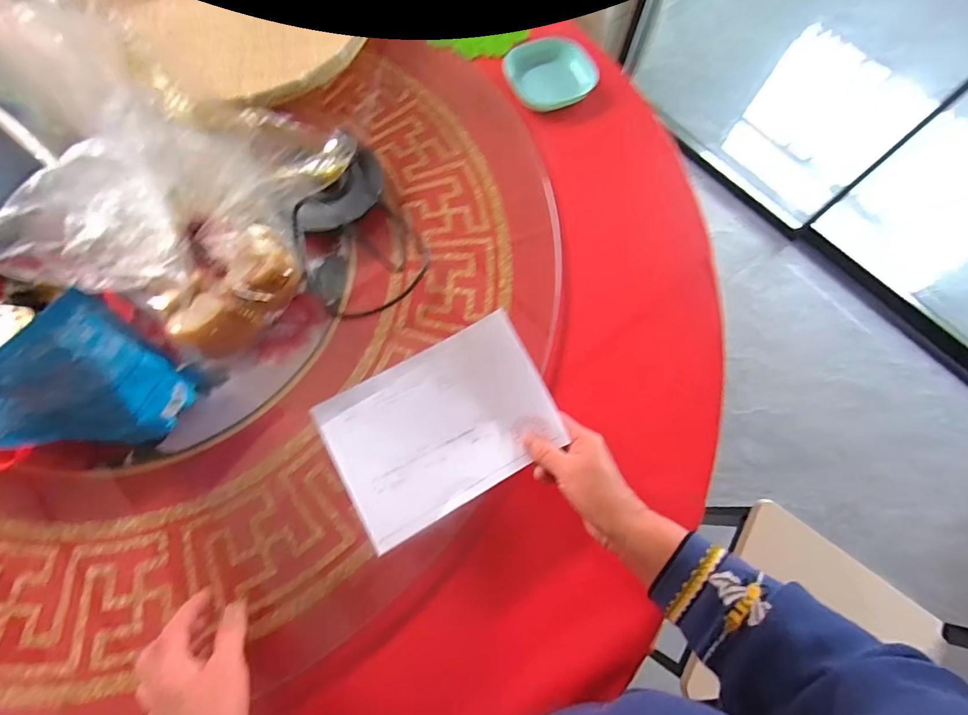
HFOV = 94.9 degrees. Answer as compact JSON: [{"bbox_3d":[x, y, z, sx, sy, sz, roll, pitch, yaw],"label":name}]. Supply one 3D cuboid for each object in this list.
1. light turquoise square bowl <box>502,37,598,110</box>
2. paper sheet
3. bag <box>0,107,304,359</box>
[{"bbox_3d":[0.100,-0.435,0.679,0.125,0.029,0.107,-21,72,-9],"label":"light turquoise square bowl"},{"bbox_3d":[-0.039,0.063,0.425,0.205,0.030,0.146,-28,73,-11],"label":"paper sheet"},{"bbox_3d":[-0.294,-0.114,0.433,0.156,0.173,0.186,19,73,5],"label":"bag"}]

